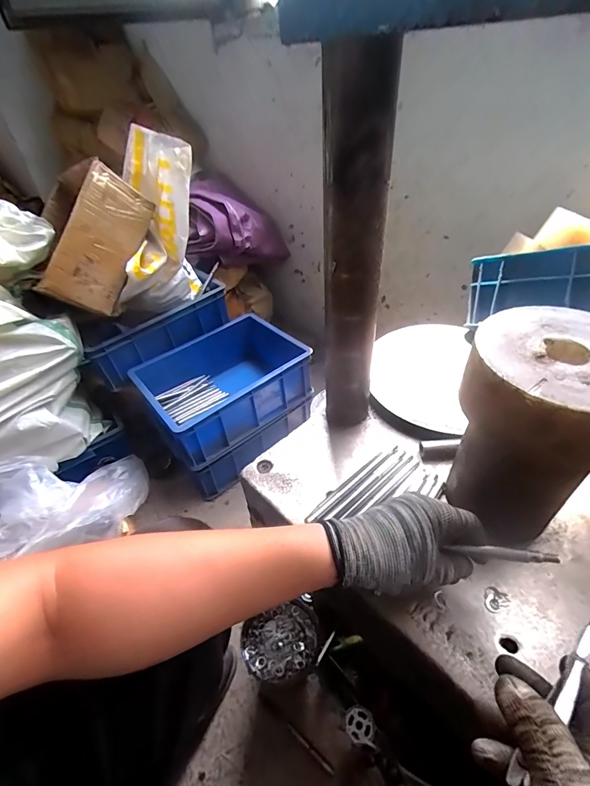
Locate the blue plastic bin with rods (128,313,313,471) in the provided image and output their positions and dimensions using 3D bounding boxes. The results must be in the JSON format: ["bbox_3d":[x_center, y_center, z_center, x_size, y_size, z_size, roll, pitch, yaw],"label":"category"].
[{"bbox_3d":[-0.164,-0.034,1.026,0.453,0.167,0.292,-31,49,-25],"label":"blue plastic bin with rods"}]

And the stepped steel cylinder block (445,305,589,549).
[{"bbox_3d":[0.236,0.040,0.382,0.141,0.210,0.138,22,49,26],"label":"stepped steel cylinder block"}]

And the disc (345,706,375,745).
[{"bbox_3d":[0.111,0.568,0.640,0.049,0.007,0.049,-3,43,2],"label":"disc"}]

